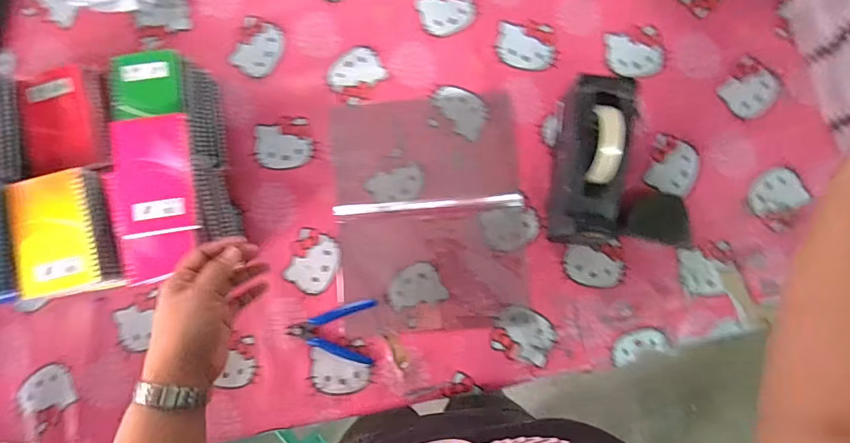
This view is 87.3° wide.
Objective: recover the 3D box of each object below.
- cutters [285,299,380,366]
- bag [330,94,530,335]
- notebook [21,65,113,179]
[{"bbox_3d":[-0.124,0.145,0.602,0.111,0.010,0.084,6,86,1],"label":"cutters"},{"bbox_3d":[0.005,-0.012,0.618,0.252,0.010,0.316,-3,86,1],"label":"bag"},{"bbox_3d":[-0.449,-0.126,0.556,0.112,0.025,0.136,-6,84,-4],"label":"notebook"}]

